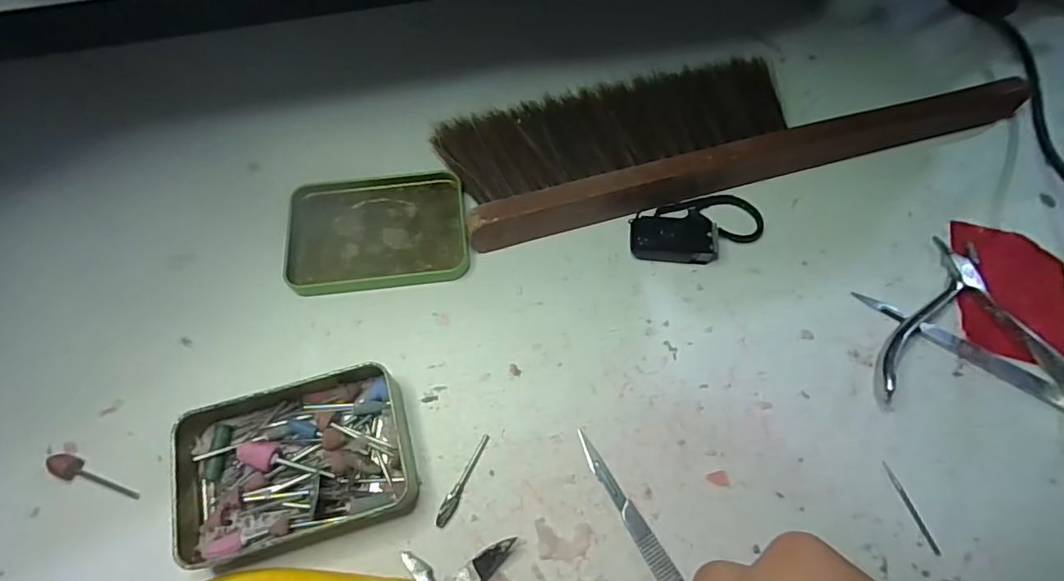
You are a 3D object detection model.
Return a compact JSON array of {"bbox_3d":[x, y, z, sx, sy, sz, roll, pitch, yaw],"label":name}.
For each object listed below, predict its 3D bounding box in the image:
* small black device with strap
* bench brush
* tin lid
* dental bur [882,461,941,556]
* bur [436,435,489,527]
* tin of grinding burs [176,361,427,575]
[{"bbox_3d":[0.094,-0.035,0.295,0.080,0.017,0.039,-11,64,-6],"label":"small black device with strap"},{"bbox_3d":[0.121,-0.106,0.323,0.344,0.030,0.090,-16,64,-8],"label":"bench brush"},{"bbox_3d":[-0.087,-0.034,0.296,0.098,0.009,0.071,-7,64,-4],"label":"tin lid"},{"bbox_3d":[0.174,0.099,0.237,0.004,0.004,0.041,-16,65,-8],"label":"dental bur"},{"bbox_3d":[-0.031,0.087,0.240,0.006,0.004,0.044,26,66,12],"label":"bur"},{"bbox_3d":[-0.108,0.075,0.233,0.099,0.024,0.072,-15,64,-8],"label":"tin of grinding burs"}]

